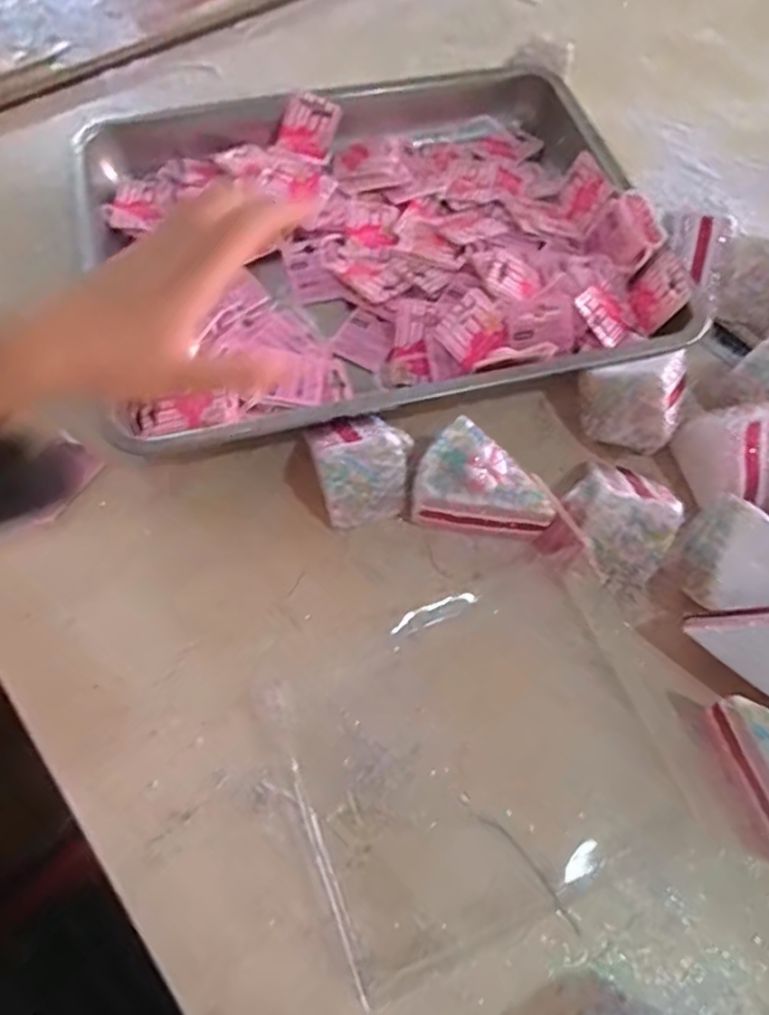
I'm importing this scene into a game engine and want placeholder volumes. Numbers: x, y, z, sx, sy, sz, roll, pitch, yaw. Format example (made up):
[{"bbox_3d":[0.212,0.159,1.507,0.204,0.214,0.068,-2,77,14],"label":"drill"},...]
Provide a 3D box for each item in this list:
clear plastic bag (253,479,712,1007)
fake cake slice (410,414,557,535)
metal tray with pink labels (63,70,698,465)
[{"bbox_3d":[0.058,0.131,0.377,0.219,0.031,0.177,-21,66,-13],"label":"clear plastic bag"},{"bbox_3d":[0.065,-0.018,0.429,0.087,0.058,0.057,9,63,2],"label":"fake cake slice"},{"bbox_3d":[-0.016,-0.224,0.537,0.433,0.047,0.369,-12,64,-9],"label":"metal tray with pink labels"}]

